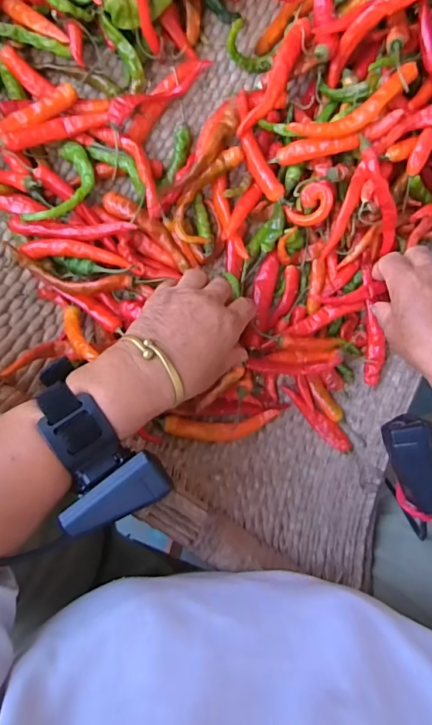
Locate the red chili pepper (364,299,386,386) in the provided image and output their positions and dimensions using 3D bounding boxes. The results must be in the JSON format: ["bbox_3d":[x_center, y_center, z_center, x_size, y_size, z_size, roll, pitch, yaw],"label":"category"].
[{"bbox_3d":[0.148,-0.019,0.410,0.019,0.009,0.078,-4,95,-6],"label":"red chili pepper"}]

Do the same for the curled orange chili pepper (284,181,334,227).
[{"bbox_3d":[0.084,-0.136,0.382,0.041,0.011,0.030,-36,83,35],"label":"curled orange chili pepper"}]

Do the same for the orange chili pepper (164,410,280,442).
[{"bbox_3d":[0.006,0.059,0.398,0.102,0.020,0.026,-2,95,-7],"label":"orange chili pepper"}]

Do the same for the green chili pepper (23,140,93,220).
[{"bbox_3d":[-0.130,-0.150,0.376,0.040,0.015,0.078,25,79,-8],"label":"green chili pepper"}]

